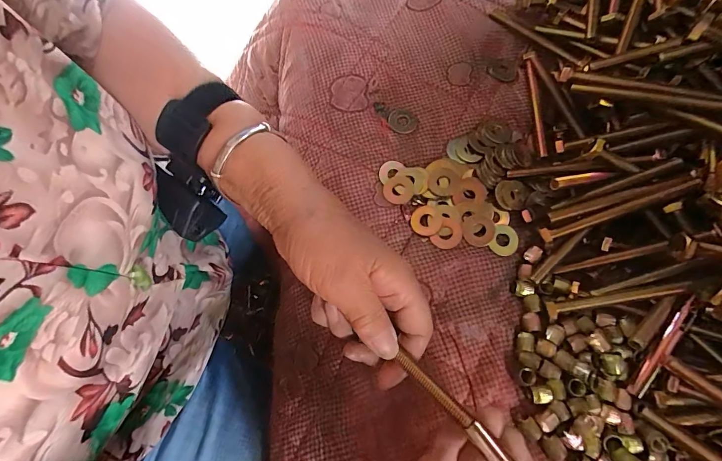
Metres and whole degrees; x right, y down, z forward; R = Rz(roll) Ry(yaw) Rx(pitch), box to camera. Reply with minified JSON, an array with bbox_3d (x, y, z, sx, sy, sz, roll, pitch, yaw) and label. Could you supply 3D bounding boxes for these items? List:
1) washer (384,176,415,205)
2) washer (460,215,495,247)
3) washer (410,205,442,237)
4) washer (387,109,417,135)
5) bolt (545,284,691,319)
[{"bbox_3d":[0.030,-0.033,0.293,0.024,0.004,0.024,0,70,0],"label":"washer"},{"bbox_3d":[0.090,-0.001,0.279,0.025,0.004,0.024,0,70,0],"label":"washer"},{"bbox_3d":[0.051,-0.008,0.285,0.023,0.004,0.025,0,70,0],"label":"washer"},{"bbox_3d":[0.036,-0.093,0.310,0.024,0.004,0.023,0,70,0],"label":"washer"},{"bbox_3d":[0.175,0.047,0.250,0.087,0.007,0.010,-14,70,12],"label":"bolt"}]

